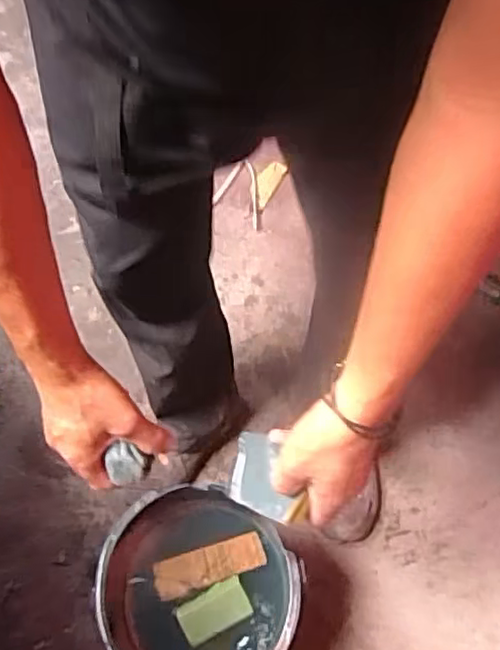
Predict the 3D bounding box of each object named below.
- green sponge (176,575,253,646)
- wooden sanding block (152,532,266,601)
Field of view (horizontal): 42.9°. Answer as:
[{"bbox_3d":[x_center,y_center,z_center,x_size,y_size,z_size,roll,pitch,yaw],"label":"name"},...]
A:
[{"bbox_3d":[-0.051,0.408,0.908,0.099,0.019,0.058,-24,61,-13],"label":"green sponge"},{"bbox_3d":[-0.059,0.349,0.923,0.159,0.025,0.051,-17,60,-9],"label":"wooden sanding block"}]

